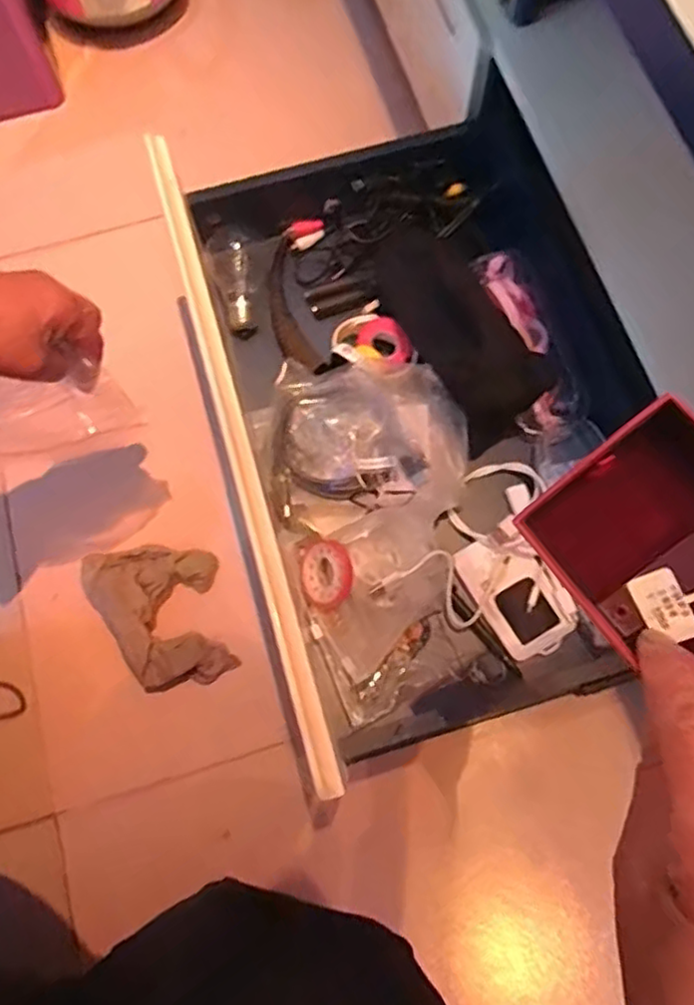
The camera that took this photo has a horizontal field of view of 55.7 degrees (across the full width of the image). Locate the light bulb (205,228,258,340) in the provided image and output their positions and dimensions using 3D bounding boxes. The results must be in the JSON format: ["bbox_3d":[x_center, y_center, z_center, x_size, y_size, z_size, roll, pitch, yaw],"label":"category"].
[{"bbox_3d":[-0.102,-0.203,0.605,0.047,0.044,0.098,-11,73,-2],"label":"light bulb"}]

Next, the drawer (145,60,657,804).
[{"bbox_3d":[0.068,-0.084,0.541,0.349,0.119,0.496,-17,74,-4],"label":"drawer"}]

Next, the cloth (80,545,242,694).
[{"bbox_3d":[-0.181,0.104,0.614,0.124,0.054,0.138,-12,73,-2],"label":"cloth"}]

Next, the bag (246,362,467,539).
[{"bbox_3d":[0.012,-0.051,0.548,0.173,0.048,0.138,-8,73,-1],"label":"bag"}]

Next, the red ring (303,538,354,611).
[{"bbox_3d":[-0.015,0.057,0.520,0.045,0.012,0.052,28,102,35],"label":"red ring"}]

